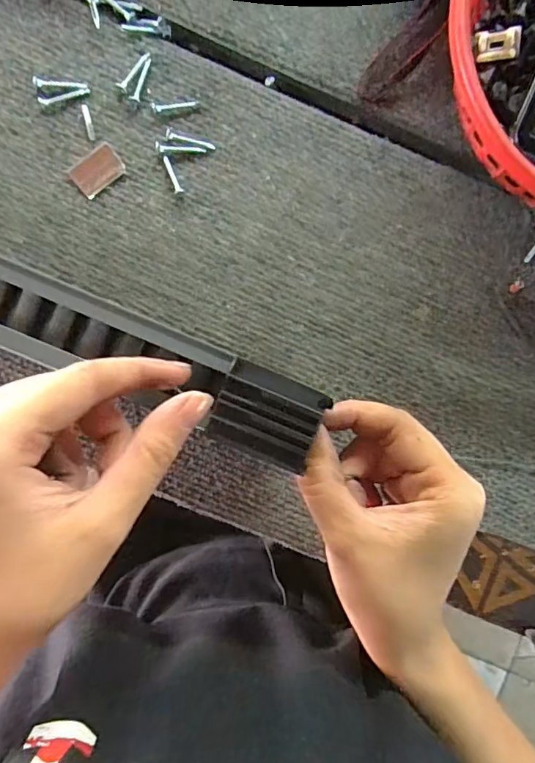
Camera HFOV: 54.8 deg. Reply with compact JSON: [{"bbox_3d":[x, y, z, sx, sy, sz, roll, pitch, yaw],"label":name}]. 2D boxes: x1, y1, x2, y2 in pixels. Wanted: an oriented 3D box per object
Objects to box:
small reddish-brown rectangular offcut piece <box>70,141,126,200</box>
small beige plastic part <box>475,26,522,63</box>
[{"bbox_3d":[-0.103,-0.127,0.311,0.030,0.004,0.022,-40,92,-2],"label":"small reddish-brown rectangular offcut piece"},{"bbox_3d":[0.131,-0.190,0.292,0.024,0.006,0.017,-5,89,-5],"label":"small beige plastic part"}]

